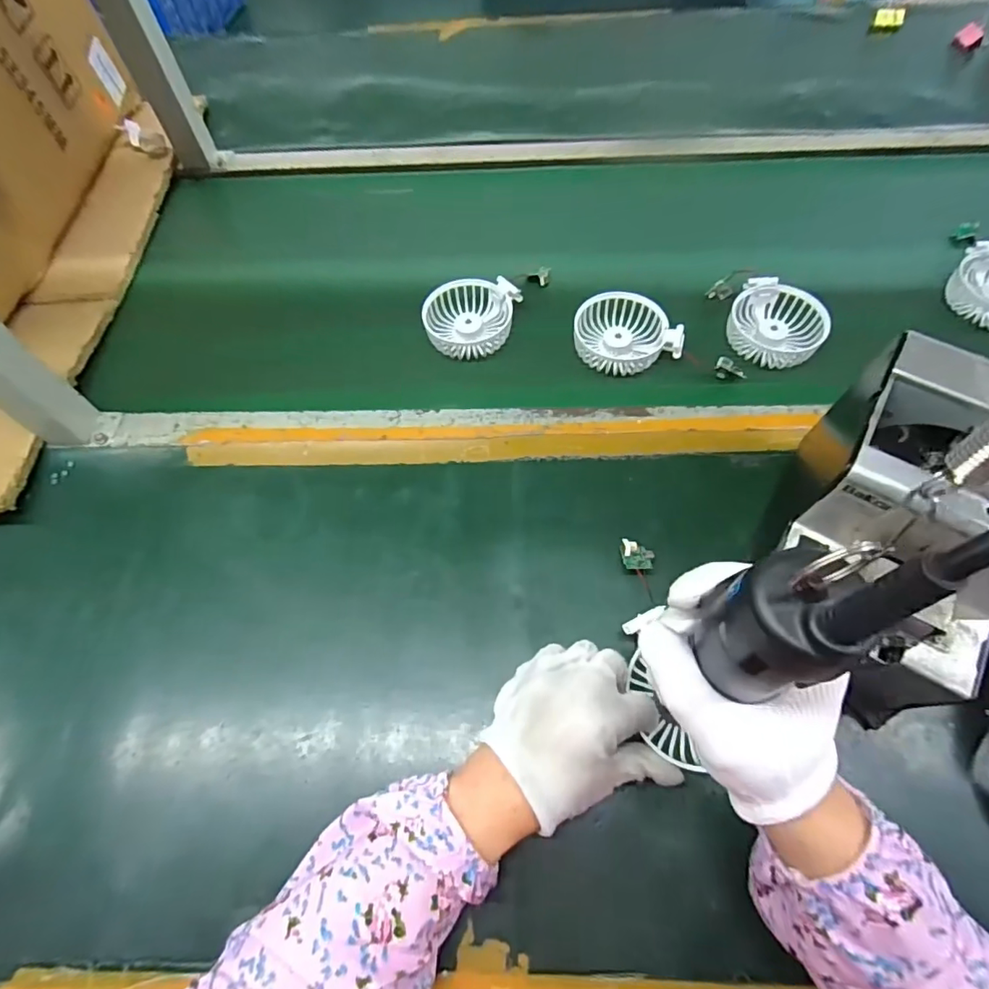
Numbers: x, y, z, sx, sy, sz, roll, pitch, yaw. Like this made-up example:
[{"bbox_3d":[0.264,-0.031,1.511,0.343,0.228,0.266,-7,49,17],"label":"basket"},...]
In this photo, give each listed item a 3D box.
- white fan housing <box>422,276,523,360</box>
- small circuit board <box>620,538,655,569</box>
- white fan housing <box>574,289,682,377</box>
[{"bbox_3d":[-0.025,-0.182,0.543,0.092,0.028,0.082,5,63,5],"label":"white fan housing"},{"bbox_3d":[0.113,0.048,0.418,0.026,0.010,0.023,4,63,4],"label":"small circuit board"},{"bbox_3d":[0.131,-0.160,0.524,0.098,0.027,0.085,3,63,4],"label":"white fan housing"}]

